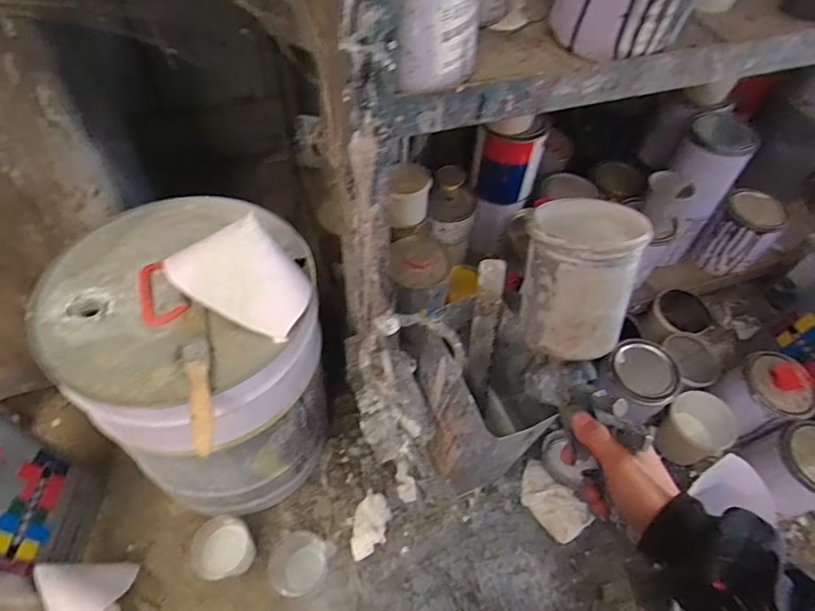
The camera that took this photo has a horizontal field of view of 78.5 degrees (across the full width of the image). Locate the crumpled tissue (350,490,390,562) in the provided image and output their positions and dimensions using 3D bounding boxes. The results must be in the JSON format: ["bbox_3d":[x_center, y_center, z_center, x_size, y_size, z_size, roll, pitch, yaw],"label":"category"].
[{"bbox_3d":[-0.051,0.305,0.691,0.045,0.023,0.086,9,56,2],"label":"crumpled tissue"}]

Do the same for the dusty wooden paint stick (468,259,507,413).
[{"bbox_3d":[0.101,0.043,0.652,0.033,0.215,0.011,0,26,-3],"label":"dusty wooden paint stick"}]

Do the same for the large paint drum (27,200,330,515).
[{"bbox_3d":[-0.237,0.071,0.618,0.262,0.309,0.254,25,58,13],"label":"large paint drum"}]

